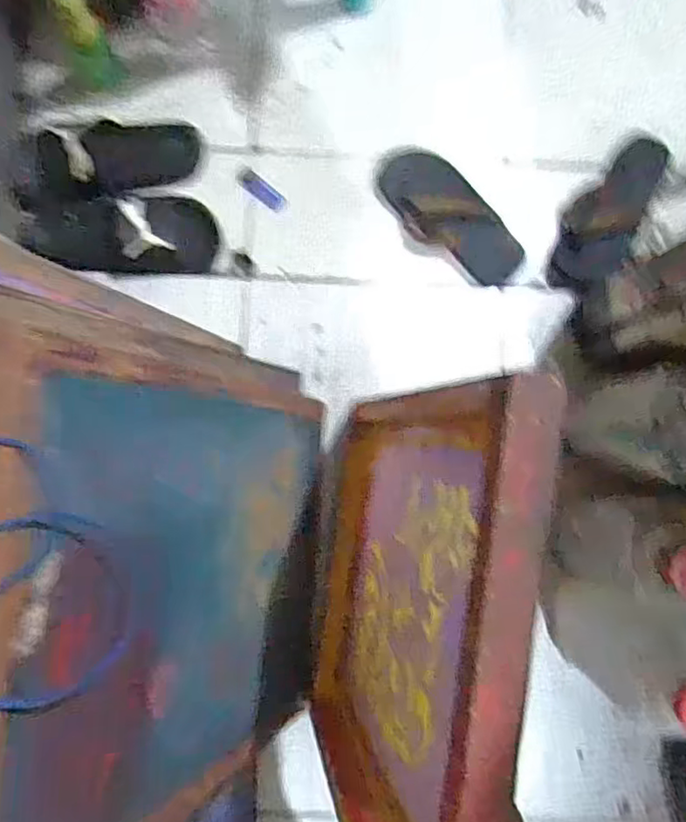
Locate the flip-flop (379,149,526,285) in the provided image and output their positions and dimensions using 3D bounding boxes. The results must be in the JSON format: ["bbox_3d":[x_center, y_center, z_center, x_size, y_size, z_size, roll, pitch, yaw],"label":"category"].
[{"bbox_3d":[0.167,-0.299,0.976,0.113,0.033,0.251,-39,88,-4],"label":"flip-flop"}]

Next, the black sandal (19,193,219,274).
[{"bbox_3d":[-0.340,-0.269,0.947,0.277,0.051,0.114,0,86,-1],"label":"black sandal"}]

